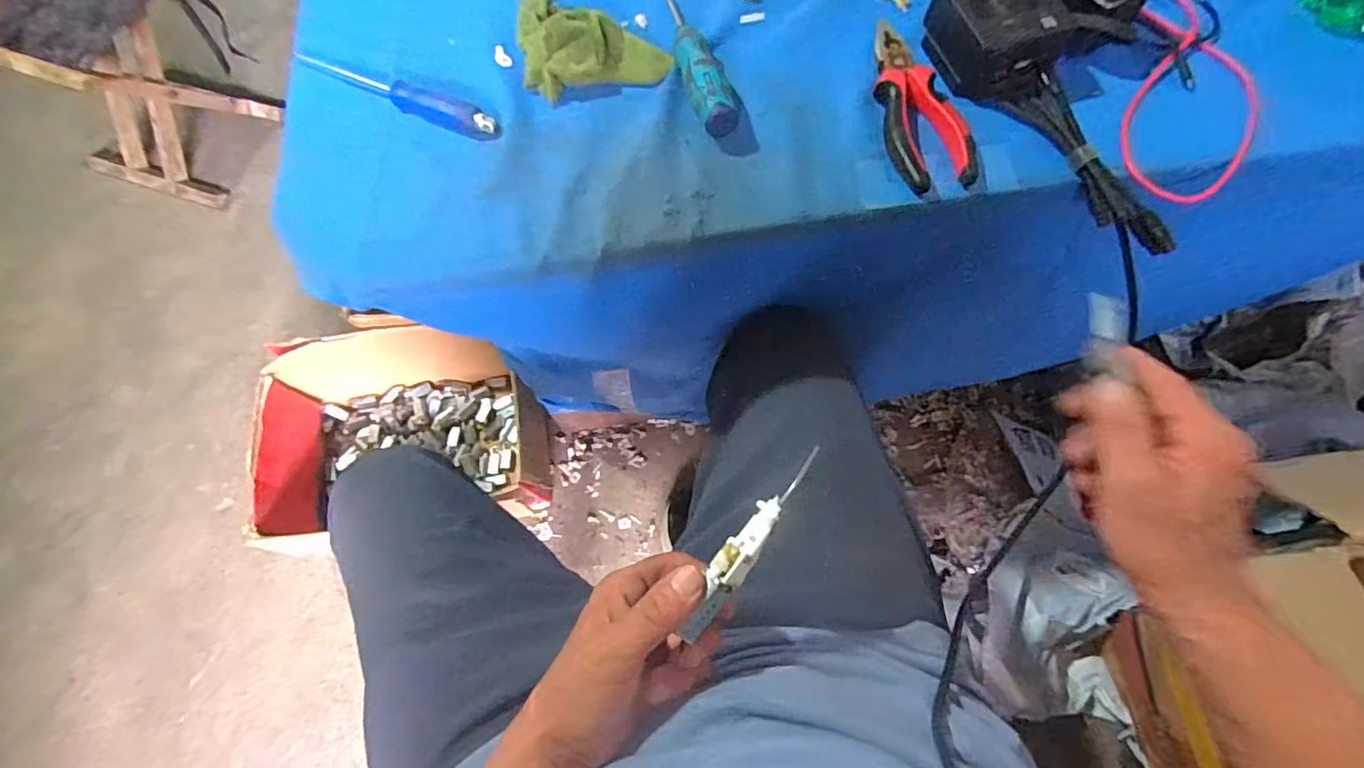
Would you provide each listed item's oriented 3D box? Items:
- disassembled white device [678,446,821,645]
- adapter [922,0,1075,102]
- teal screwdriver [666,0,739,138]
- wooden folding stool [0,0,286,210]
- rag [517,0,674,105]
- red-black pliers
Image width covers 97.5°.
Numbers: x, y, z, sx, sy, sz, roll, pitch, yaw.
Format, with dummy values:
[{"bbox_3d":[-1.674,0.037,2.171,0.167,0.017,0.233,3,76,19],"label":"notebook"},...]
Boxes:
[{"bbox_3d":[0.035,0.082,0.313,0.018,0.011,0.114,34,88,14],"label":"disassembled white device"},{"bbox_3d":[0.235,-0.266,0.452,0.075,0.050,0.092,-29,71,-9],"label":"adapter"},{"bbox_3d":[0.006,-0.292,0.479,0.036,0.029,0.238,-12,69,-3],"label":"teal screwdriver"},{"bbox_3d":[-1.066,-0.590,1.157,0.316,0.312,0.285,18,71,8],"label":"wooden folding stool"},{"bbox_3d":[-0.074,-0.284,0.471,0.117,0.041,0.110,-14,69,-3],"label":"rag"},{"bbox_3d":[0.170,-0.209,0.449,0.057,0.018,0.147,-14,69,-4],"label":"red-black pliers"}]

